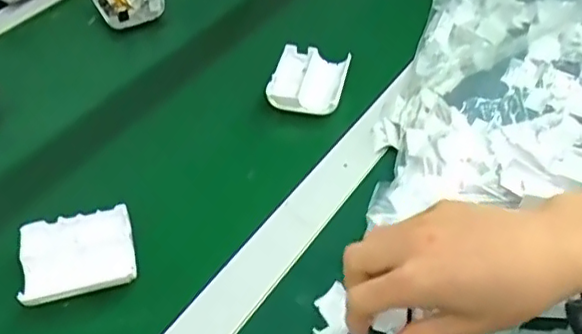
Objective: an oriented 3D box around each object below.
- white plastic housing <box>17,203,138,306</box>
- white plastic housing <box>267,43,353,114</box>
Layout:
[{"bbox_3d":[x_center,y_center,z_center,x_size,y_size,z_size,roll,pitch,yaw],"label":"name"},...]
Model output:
[{"bbox_3d":[-0.158,0.063,0.456,0.079,0.012,0.066,-12,47,-12],"label":"white plastic housing"},{"bbox_3d":[0.018,-0.085,0.602,0.069,0.017,0.083,11,47,10],"label":"white plastic housing"}]

